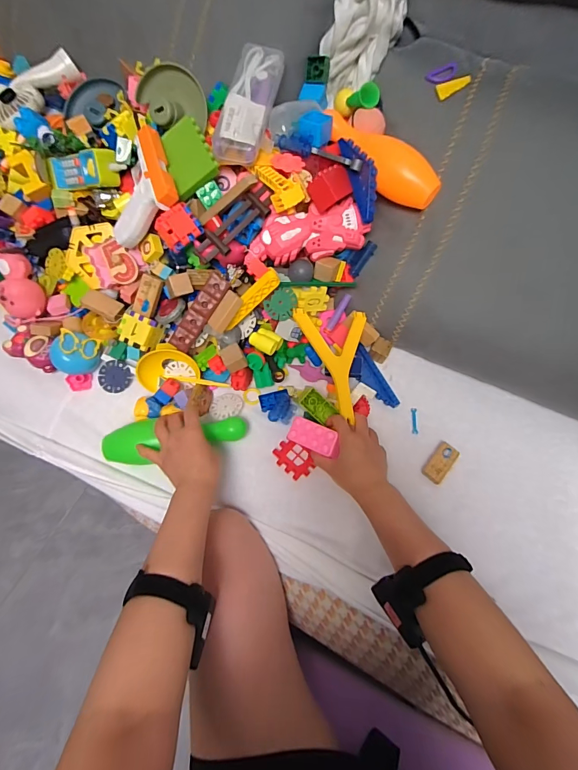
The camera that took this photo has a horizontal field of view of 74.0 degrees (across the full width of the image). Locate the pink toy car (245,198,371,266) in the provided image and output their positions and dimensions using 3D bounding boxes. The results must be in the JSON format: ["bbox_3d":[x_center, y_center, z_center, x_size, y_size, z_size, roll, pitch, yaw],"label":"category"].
[{"bbox_3d":[0.032,-0.221,0.562,0.168,0.040,0.068,-10,108,1],"label":"pink toy car"}]

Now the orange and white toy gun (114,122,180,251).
[{"bbox_3d":[-0.212,-0.277,0.543,0.119,0.027,0.116,-30,73,27],"label":"orange and white toy gun"}]

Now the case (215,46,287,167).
[{"bbox_3d":[-0.054,-0.393,0.542,0.062,0.046,0.187,10,69,1],"label":"case"}]

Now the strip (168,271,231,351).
[{"bbox_3d":[-0.131,-0.106,0.562,0.033,0.007,0.123,31,99,-17],"label":"strip"}]

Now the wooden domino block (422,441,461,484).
[{"bbox_3d":[0.229,0.115,0.573,0.032,0.006,0.064,39,72,11],"label":"wooden domino block"}]

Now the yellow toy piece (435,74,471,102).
[{"bbox_3d":[0.233,-0.420,0.540,0.049,0.004,0.022,-17,88,1],"label":"yellow toy piece"}]

